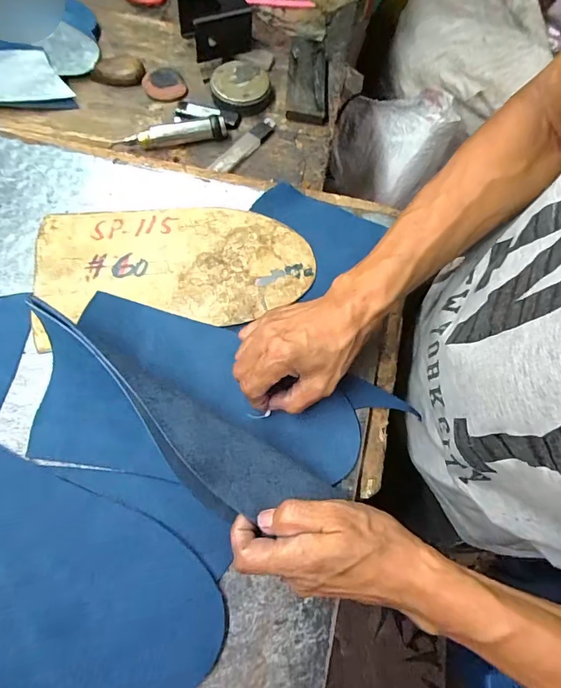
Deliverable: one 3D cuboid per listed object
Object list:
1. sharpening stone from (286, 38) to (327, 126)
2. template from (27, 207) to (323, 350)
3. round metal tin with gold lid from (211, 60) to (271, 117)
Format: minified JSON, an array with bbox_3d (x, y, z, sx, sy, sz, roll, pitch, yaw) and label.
[{"bbox_3d":[0.037,-0.369,0.584,0.051,0.020,0.152,6,70,-7],"label":"sharpening stone"},{"bbox_3d":[-0.110,-0.085,0.438,0.274,0.006,0.148,-10,70,-7],"label":"template"},{"bbox_3d":[-0.053,-0.334,0.554,0.074,0.025,0.075,1,69,-2],"label":"round metal tin with gold lid"}]

